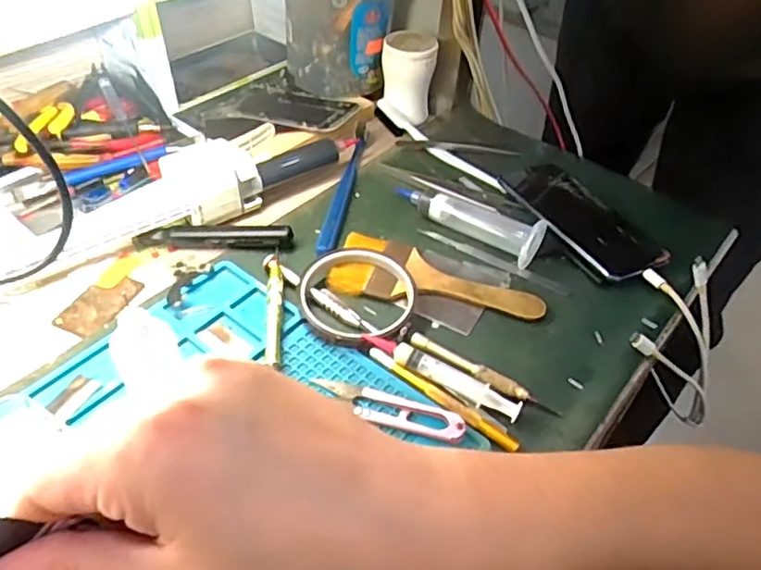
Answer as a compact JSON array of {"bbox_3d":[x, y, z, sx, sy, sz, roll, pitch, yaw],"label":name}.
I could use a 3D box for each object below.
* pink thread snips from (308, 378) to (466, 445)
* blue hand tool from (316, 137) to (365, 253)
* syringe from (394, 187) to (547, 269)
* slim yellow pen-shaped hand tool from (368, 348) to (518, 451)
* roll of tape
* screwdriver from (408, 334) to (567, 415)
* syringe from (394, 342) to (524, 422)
[{"bbox_3d":[0.004,0.076,0.377,0.099,0.011,0.022,17,47,10],"label":"pink thread snips"},{"bbox_3d":[-0.034,-0.084,0.543,0.014,0.008,0.169,9,46,3],"label":"blue hand tool"},{"bbox_3d":[0.074,-0.061,0.511,0.132,0.034,0.029,31,51,22],"label":"syringe"},{"bbox_3d":[0.039,0.071,0.387,0.114,0.004,0.008,32,51,23],"label":"slim yellow pen-shaped hand tool"},{"bbox_3d":[-0.018,0.006,0.447,0.086,0.017,0.091,3,46,-3],"label":"roll of tape"},{"bbox_3d":[0.070,0.061,0.406,0.109,0.009,0.012,27,50,19],"label":"screwdriver"},{"bbox_3d":[0.051,0.063,0.396,0.089,0.014,0.017,25,49,18],"label":"syringe"}]

